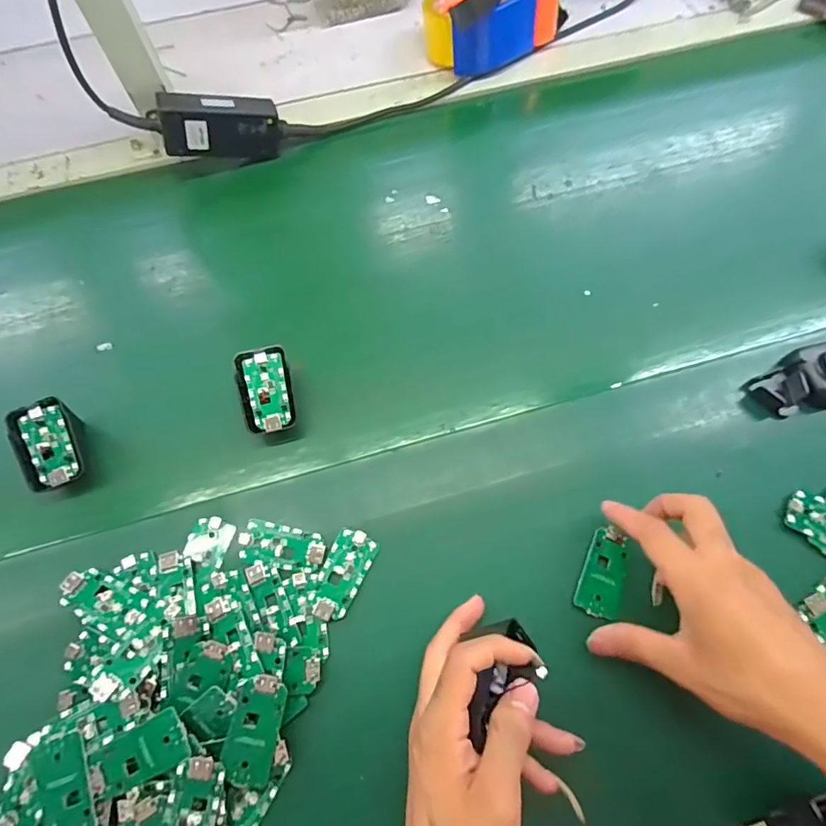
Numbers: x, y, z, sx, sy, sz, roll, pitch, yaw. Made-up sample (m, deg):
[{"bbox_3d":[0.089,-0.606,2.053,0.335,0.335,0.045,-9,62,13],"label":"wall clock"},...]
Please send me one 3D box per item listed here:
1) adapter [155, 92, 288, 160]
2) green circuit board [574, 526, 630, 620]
[{"bbox_3d":[-0.195,-0.295,0.510,0.118,0.055,0.025,-11,64,-24],"label":"adapter"},{"bbox_3d":[0.139,0.115,0.357,0.031,0.008,0.062,19,71,10],"label":"green circuit board"}]

